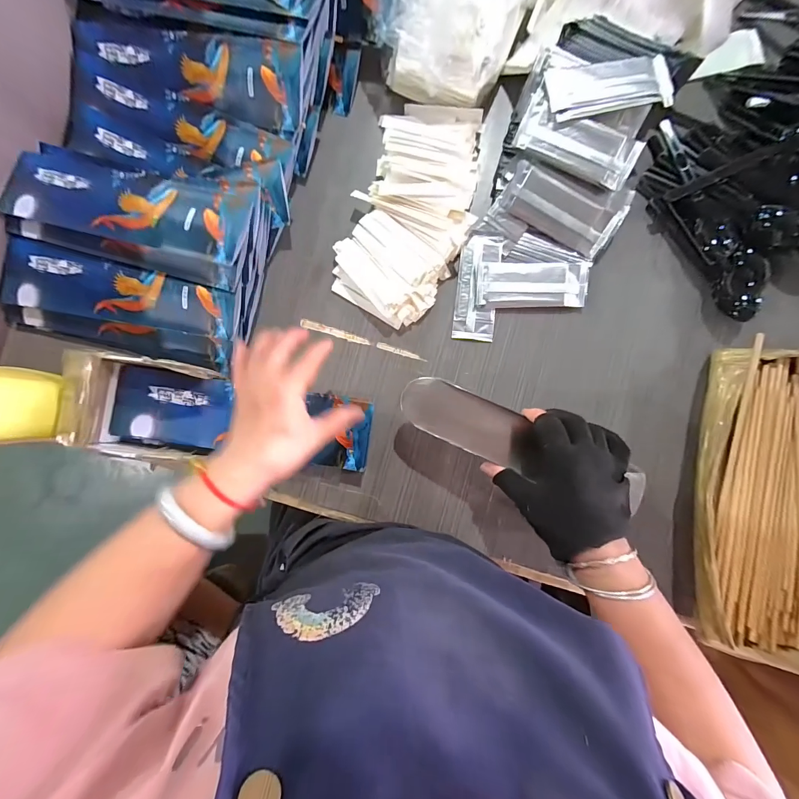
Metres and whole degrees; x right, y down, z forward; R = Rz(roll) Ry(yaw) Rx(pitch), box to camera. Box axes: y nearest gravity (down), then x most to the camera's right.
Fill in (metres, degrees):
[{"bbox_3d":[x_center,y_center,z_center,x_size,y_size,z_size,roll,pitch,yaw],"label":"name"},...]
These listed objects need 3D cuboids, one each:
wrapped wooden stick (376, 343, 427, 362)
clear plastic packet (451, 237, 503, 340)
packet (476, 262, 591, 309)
[{"bbox_3d":[0.003,-0.055,0.403,0.061,0.004,0.007,19,90,2],"label":"wrapped wooden stick"},{"bbox_3d":[0.091,-0.129,0.399,0.047,0.006,0.119,6,89,2],"label":"clear plastic packet"},{"bbox_3d":[0.151,-0.132,0.395,0.123,0.010,0.051,-1,89,2],"label":"packet"}]

